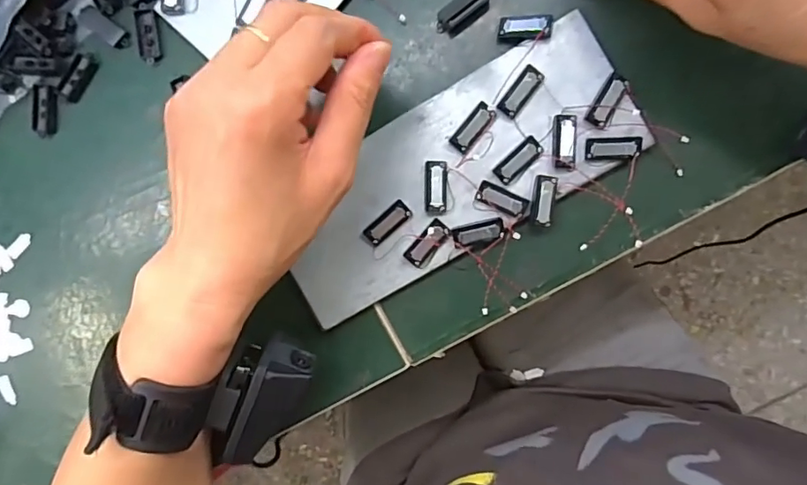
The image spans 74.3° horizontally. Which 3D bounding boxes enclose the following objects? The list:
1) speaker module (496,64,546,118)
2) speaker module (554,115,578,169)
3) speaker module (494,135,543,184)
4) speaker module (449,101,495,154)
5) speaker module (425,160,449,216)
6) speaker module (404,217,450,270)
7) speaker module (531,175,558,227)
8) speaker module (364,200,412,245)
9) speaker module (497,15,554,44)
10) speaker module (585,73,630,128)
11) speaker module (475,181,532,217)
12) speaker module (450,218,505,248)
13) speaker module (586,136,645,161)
[{"bbox_3d":[0.062,-0.079,0.278,0.011,0.007,0.028,37,96,3],"label":"speaker module"},{"bbox_3d":[0.084,-0.052,0.276,0.011,0.006,0.027,1,93,6],"label":"speaker module"},{"bbox_3d":[0.060,-0.043,0.280,0.028,0.005,0.011,-43,88,6],"label":"speaker module"},{"bbox_3d":[0.037,-0.061,0.282,0.012,0.006,0.028,39,96,3],"label":"speaker module"},{"bbox_3d":[0.018,-0.029,0.285,0.012,0.005,0.028,0,93,6],"label":"speaker module"},{"bbox_3d":[0.012,0.000,0.286,0.012,0.006,0.027,40,96,2],"label":"speaker module"},{"bbox_3d":[0.074,-0.022,0.280,0.012,0.006,0.026,8,94,5],"label":"speaker module"},{"bbox_3d":[-0.009,-0.010,0.289,0.028,0.004,0.012,-42,88,6],"label":"speaker module"},{"bbox_3d":[0.063,-0.112,0.279,0.028,0.006,0.012,1,93,23],"label":"speaker module"},{"bbox_3d":[0.105,-0.073,0.272,0.011,0.005,0.027,30,95,3],"label":"speaker module"},{"bbox_3d":[0.052,-0.022,0.280,0.028,0.007,0.011,24,95,4],"label":"speaker module"},{"bbox_3d":[0.040,-0.005,0.284,0.027,0.005,0.012,-14,92,6],"label":"speaker module"},{"bbox_3d":[0.108,-0.048,0.273,0.026,0.005,0.011,-1,93,6],"label":"speaker module"}]

